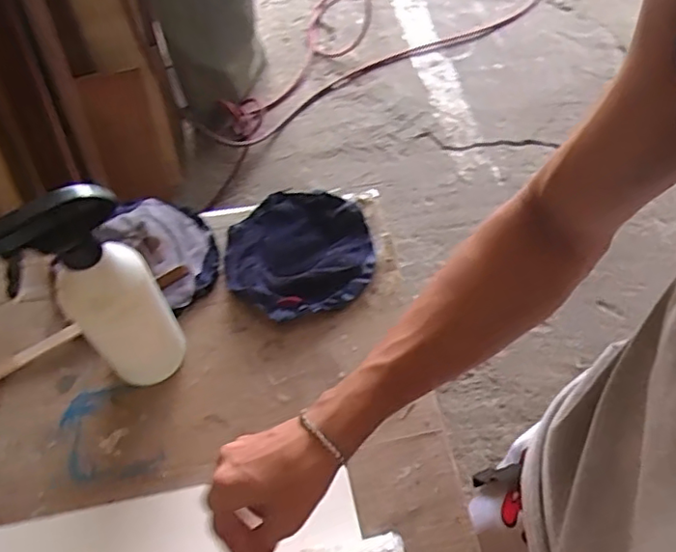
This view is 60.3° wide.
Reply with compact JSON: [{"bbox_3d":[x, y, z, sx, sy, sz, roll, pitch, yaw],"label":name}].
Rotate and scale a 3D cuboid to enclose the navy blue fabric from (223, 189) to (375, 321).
[{"bbox_3d":[-0.041,-0.028,0.615,0.153,0.032,0.142,1,59,-1],"label":"navy blue fabric"}]

